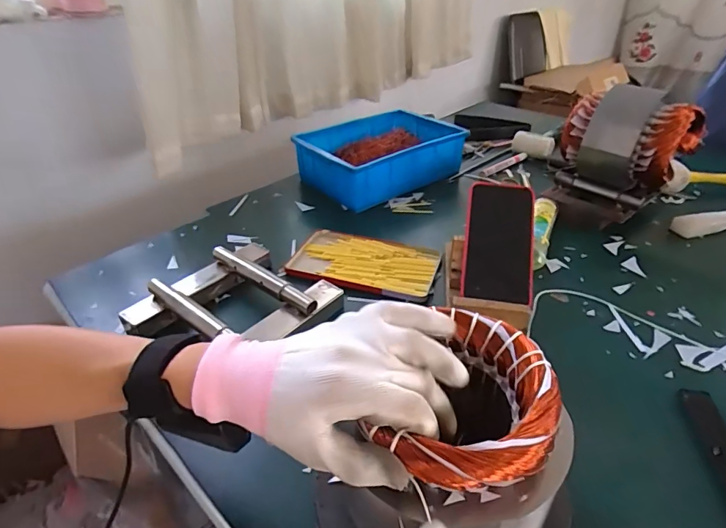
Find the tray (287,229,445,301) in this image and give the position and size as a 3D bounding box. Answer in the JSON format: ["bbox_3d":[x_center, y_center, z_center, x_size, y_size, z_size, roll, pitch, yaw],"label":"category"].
[{"bbox_3d":[0.002,0.001,0.619,0.195,0.018,0.116,11,37,16],"label":"tray"}]

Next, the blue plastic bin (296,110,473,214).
[{"bbox_3d":[0.033,-0.199,0.842,0.279,0.095,0.207,-29,44,-34],"label":"blue plastic bin"}]

